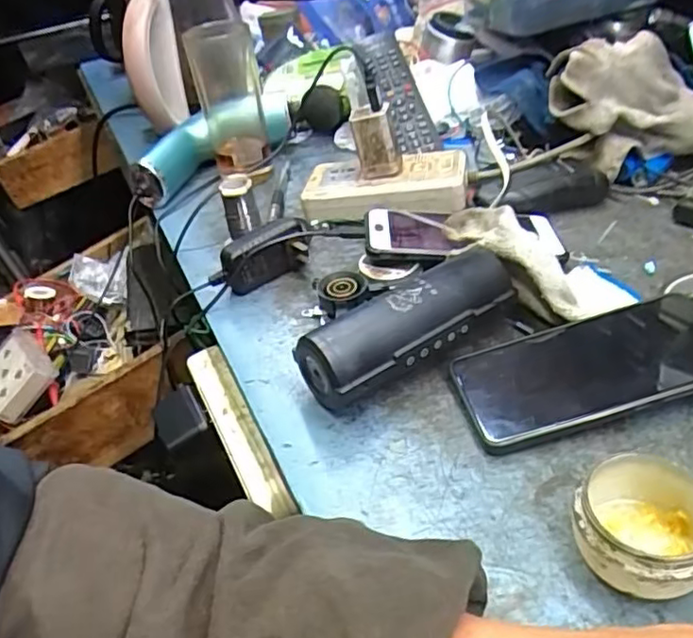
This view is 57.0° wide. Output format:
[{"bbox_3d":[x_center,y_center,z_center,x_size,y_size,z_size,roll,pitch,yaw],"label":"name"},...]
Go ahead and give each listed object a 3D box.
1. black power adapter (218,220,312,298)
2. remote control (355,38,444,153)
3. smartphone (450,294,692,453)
[{"bbox_3d":[-0.066,-0.051,0.528,0.072,0.043,0.028,-19,39,-14],"label":"black power adapter"},{"bbox_3d":[0.054,-0.233,0.655,0.046,0.027,0.137,-18,76,-12],"label":"remote control"},{"bbox_3d":[0.149,0.030,0.390,0.155,0.009,0.081,-15,36,3],"label":"smartphone"}]

